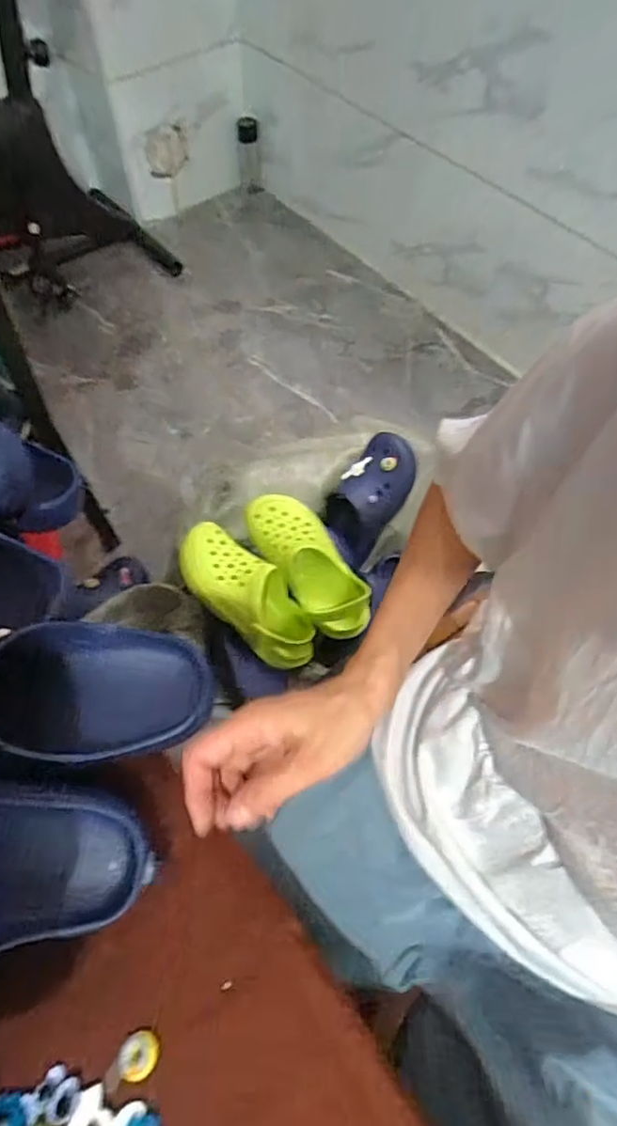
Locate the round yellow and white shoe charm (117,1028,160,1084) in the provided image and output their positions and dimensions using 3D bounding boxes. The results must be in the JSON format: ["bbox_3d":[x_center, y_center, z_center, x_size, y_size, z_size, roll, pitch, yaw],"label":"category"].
[{"bbox_3d":[-0.109,0.315,0.370,0.025,0.006,0.026,13,49,-16],"label":"round yellow and white shoe charm"}]

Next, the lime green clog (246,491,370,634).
[{"bbox_3d":[0.001,-0.003,1.006,0.119,0.088,0.290,-29,65,-16],"label":"lime green clog"}]

